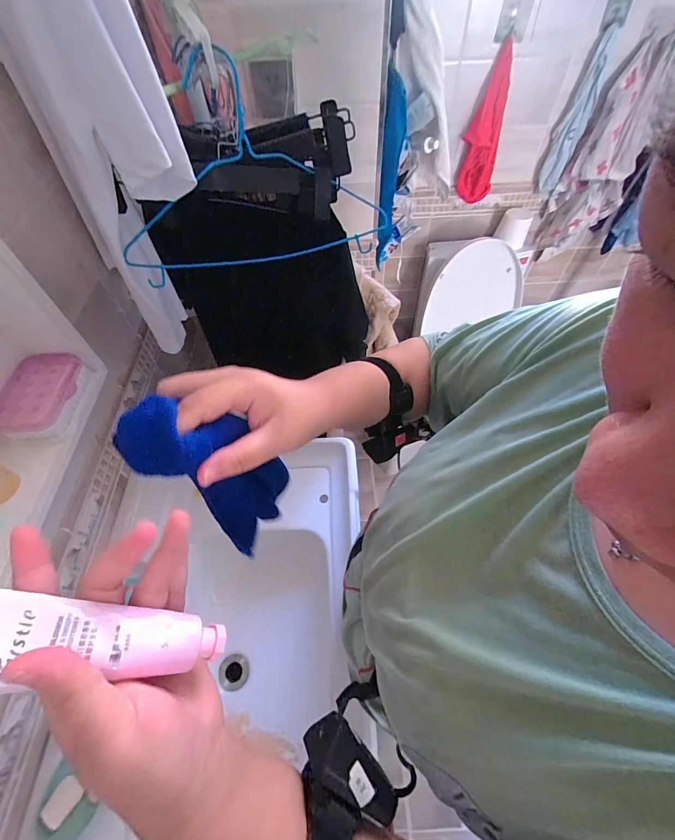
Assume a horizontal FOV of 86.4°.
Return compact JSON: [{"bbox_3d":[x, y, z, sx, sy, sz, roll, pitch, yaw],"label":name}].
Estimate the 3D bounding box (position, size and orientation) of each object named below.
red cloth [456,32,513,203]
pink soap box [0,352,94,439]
[{"bbox_3d":[0.418,-0.827,1.045,0.111,0.375,0.060,-16,57,0],"label":"red cloth"},{"bbox_3d":[-0.383,-0.036,0.471,0.073,0.044,0.124,-4,55,0],"label":"pink soap box"}]

